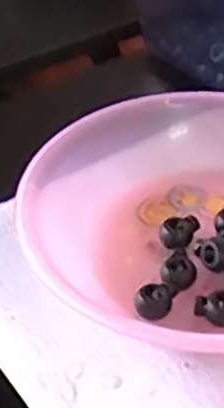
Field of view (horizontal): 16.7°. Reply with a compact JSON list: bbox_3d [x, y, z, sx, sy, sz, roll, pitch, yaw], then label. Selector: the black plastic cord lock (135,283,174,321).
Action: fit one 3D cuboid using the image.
[{"bbox_3d":[0.020,0.048,0.366,0.018,0.011,0.019,-3,42,2],"label":"black plastic cord lock"}]

